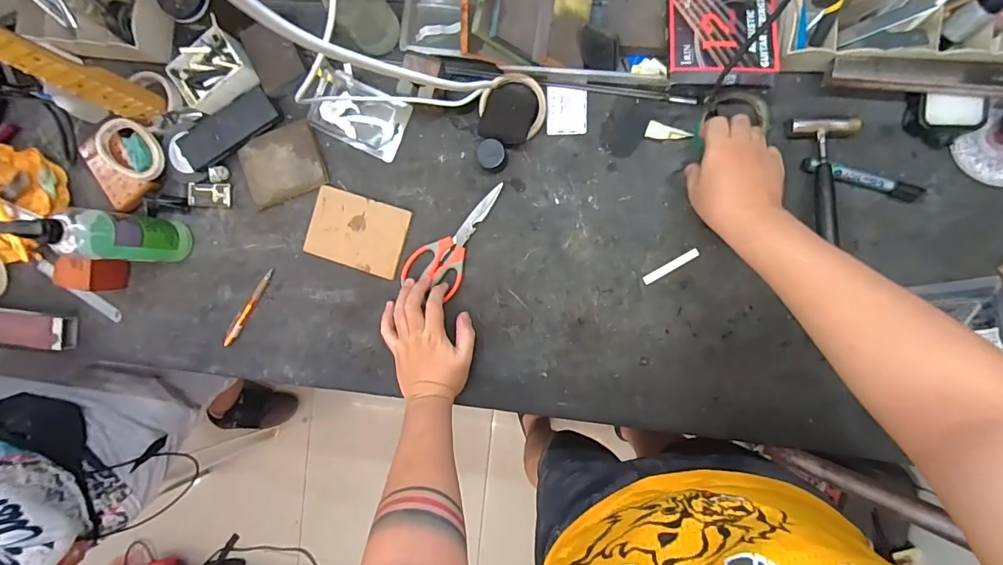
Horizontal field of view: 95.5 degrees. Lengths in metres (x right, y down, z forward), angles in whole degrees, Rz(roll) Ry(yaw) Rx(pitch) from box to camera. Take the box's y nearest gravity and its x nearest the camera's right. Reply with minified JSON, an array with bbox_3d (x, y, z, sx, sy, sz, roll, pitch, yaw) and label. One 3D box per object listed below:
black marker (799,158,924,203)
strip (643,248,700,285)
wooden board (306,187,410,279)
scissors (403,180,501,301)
[{"bbox_3d":[0.465,-0.130,0.585,0.147,0.017,0.025,16,94,7],"label":"black marker"},{"bbox_3d":[0.231,-0.022,0.620,0.080,0.005,0.012,-31,88,8],"label":"strip"},{"bbox_3d":[-0.214,-0.074,0.674,0.146,0.007,0.103,18,94,7],"label":"wooden board"},{"bbox_3d":[-0.060,-0.058,0.654,0.085,0.011,0.190,41,94,5],"label":"scissors"}]

